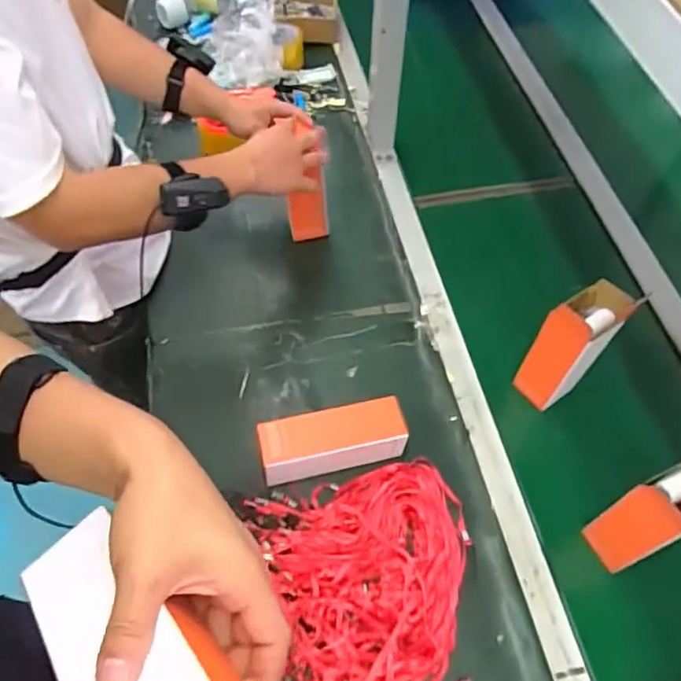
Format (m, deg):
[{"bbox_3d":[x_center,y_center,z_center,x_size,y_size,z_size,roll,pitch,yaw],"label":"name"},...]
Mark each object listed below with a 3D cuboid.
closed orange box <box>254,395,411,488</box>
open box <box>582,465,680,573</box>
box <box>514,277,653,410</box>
[{"bbox_3d":[-0.010,0.126,0.741,0.177,0.066,0.061,-11,60,-9],"label":"closed orange box"},{"bbox_3d":[0.337,0.194,0.635,0.086,0.192,0.067,-17,61,-13],"label":"open box"},{"bbox_3d":[0.285,0.010,0.742,0.088,0.189,0.057,-33,66,-20],"label":"box"}]

